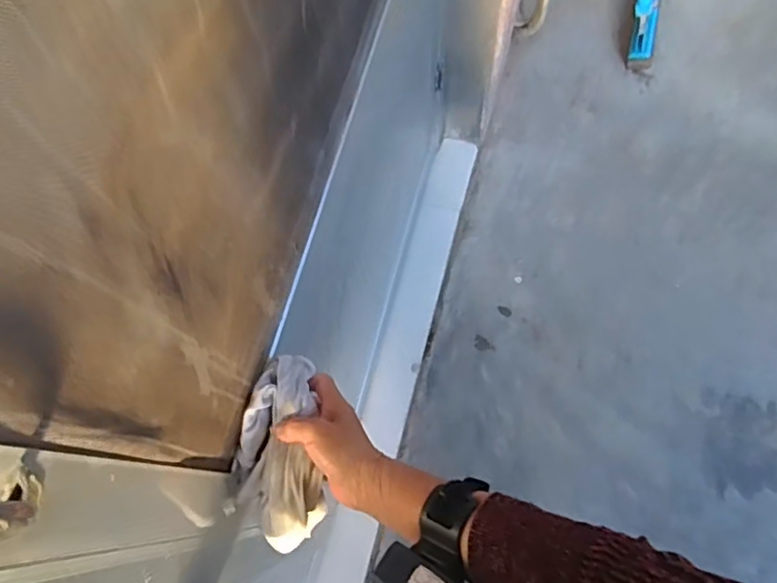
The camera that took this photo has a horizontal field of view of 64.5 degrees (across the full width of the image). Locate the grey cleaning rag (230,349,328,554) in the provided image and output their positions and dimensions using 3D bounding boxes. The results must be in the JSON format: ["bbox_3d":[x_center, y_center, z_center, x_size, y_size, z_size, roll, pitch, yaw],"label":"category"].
[{"bbox_3d":[-0.101,0.160,0.575,0.080,0.055,0.191,-1,95,2],"label":"grey cleaning rag"}]

